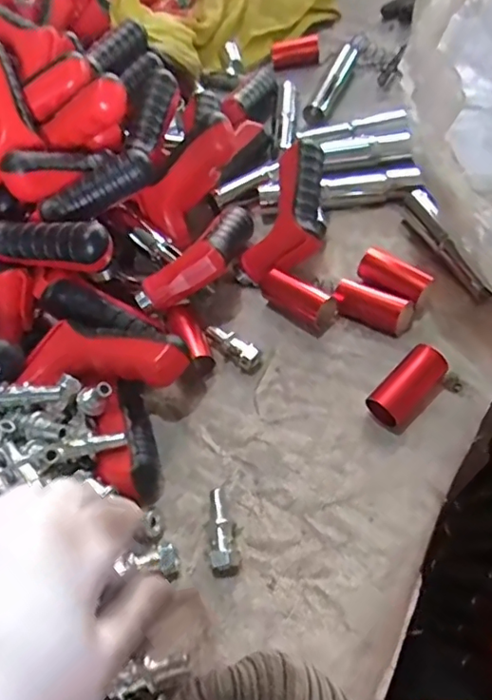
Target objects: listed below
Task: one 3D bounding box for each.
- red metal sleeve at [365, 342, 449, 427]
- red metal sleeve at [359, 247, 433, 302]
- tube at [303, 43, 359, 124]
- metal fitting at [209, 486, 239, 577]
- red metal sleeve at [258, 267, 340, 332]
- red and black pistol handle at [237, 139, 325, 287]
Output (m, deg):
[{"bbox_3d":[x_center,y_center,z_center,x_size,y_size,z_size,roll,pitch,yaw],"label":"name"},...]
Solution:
[{"bbox_3d":[0.116,0.027,0.408,0.060,0.032,0.031,-42,58,-18],"label":"red metal sleeve"},{"bbox_3d":[0.122,-0.060,0.466,0.060,0.031,0.026,36,68,29],"label":"red metal sleeve"},{"bbox_3d":[0.108,-0.322,0.666,0.028,0.032,0.142,17,60,21],"label":"tube"},{"bbox_3d":[-0.016,0.124,0.376,0.017,0.015,0.055,-10,54,4],"label":"metal fitting"},{"bbox_3d":[0.043,-0.044,0.470,0.068,0.027,0.029,27,64,26],"label":"red metal sleeve"},{"bbox_3d":[0.043,-0.125,0.497,0.067,0.042,0.147,17,82,13],"label":"red and black pistol handle"}]

